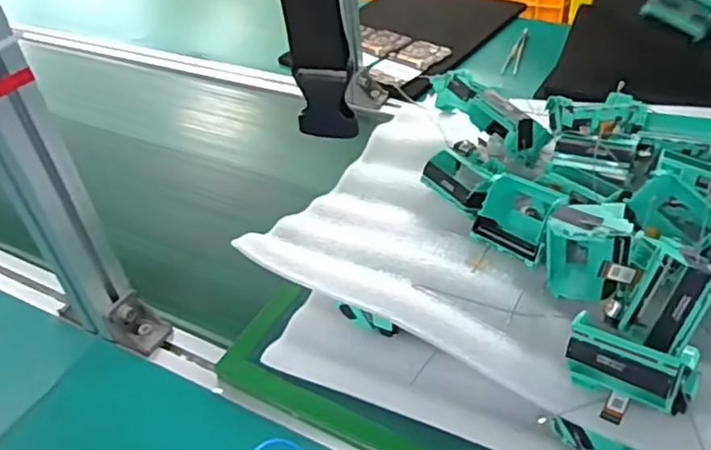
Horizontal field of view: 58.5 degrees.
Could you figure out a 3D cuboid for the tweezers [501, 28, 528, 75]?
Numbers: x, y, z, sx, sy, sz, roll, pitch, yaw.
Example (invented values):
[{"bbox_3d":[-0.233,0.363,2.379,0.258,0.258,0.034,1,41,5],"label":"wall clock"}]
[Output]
[{"bbox_3d":[0.237,-0.257,0.938,0.023,0.013,0.128,9,43,18],"label":"tweezers"}]

